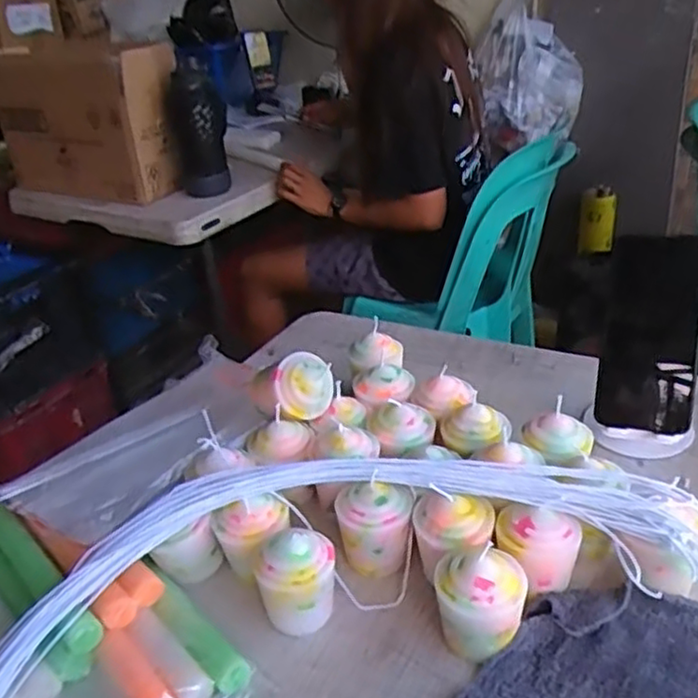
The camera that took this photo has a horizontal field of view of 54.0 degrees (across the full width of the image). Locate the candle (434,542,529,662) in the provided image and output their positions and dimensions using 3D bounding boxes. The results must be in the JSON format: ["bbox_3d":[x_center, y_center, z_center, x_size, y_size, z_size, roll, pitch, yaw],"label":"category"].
[{"bbox_3d":[0.087,0.164,0.451,0.057,0.067,0.054,-1,30,11],"label":"candle"}]

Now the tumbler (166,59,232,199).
[{"bbox_3d":[-0.302,-0.439,1.388,0.093,0.241,0.087,-5,29,3],"label":"tumbler"}]

